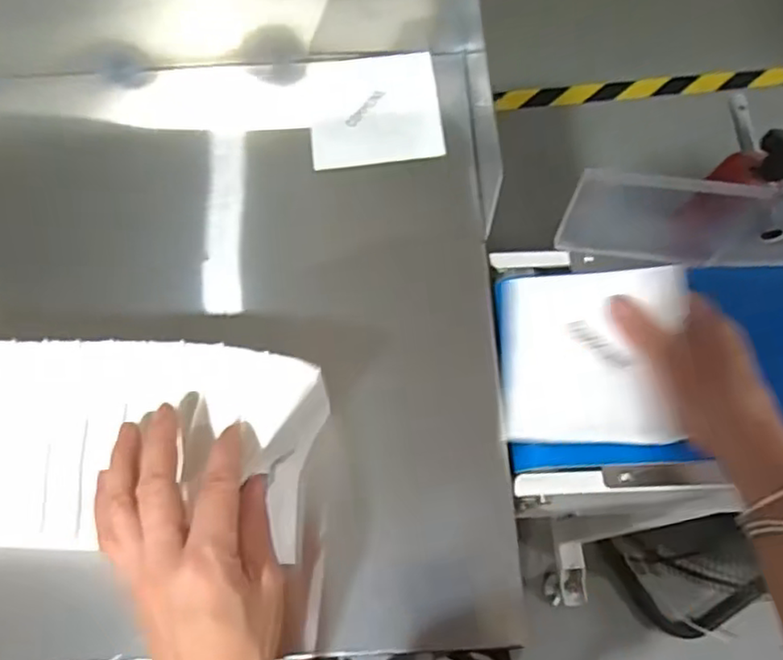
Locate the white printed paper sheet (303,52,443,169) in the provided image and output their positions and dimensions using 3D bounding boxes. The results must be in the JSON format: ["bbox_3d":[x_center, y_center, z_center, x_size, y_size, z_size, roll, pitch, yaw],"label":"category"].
[{"bbox_3d":[-0.016,-0.200,0.585,0.116,0.009,0.106,-6,75,0],"label":"white printed paper sheet"}]

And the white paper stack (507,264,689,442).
[{"bbox_3d":[0.140,0.019,0.459,0.119,0.008,0.120,-2,89,26],"label":"white paper stack"}]

